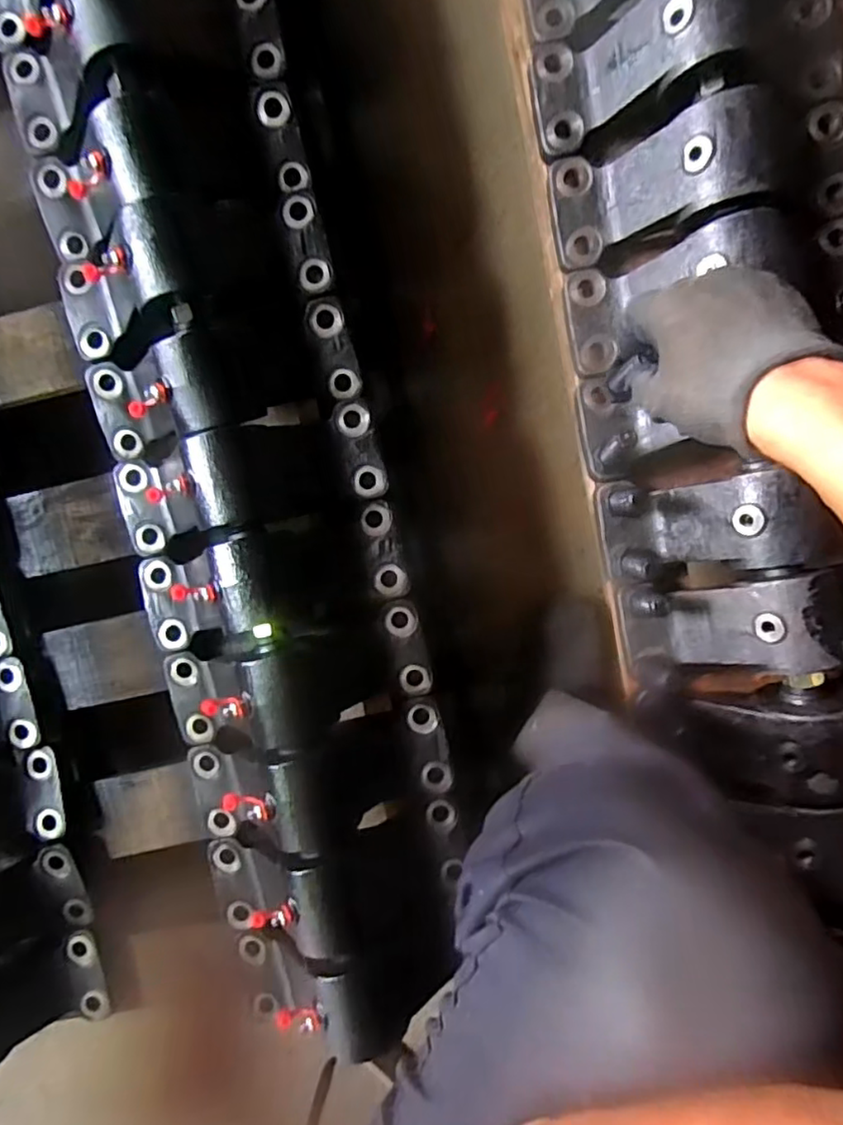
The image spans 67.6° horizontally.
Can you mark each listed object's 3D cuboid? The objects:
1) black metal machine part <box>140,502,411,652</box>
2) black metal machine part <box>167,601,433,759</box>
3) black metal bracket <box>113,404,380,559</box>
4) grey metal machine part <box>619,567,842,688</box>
[{"bbox_3d":[-0.123,0.019,0.513,0.218,0.101,0.086,-14,94,5],"label":"black metal machine part"},{"bbox_3d":[-0.106,0.093,0.503,0.219,0.077,0.099,-14,94,5],"label":"black metal machine part"},{"bbox_3d":[-0.144,-0.064,0.492,0.217,0.075,0.073,-14,94,5],"label":"black metal bracket"},{"bbox_3d":[0.233,0.047,0.476,0.153,0.038,0.075,-10,95,35],"label":"grey metal machine part"}]

